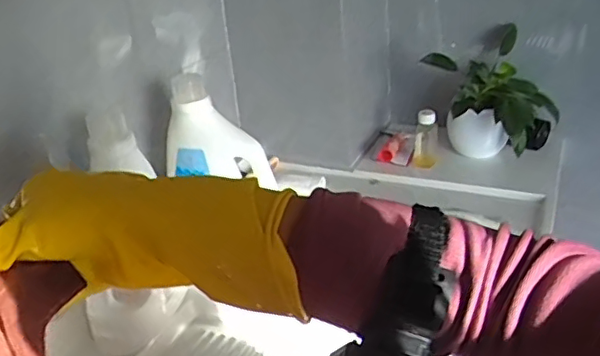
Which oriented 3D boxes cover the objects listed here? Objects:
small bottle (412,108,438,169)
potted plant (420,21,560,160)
[{"bbox_3d":[0.246,-0.079,1.164,0.044,0.109,0.054,2,28,13],"label":"small bottle"},{"bbox_3d":[0.388,-0.152,1.162,0.178,0.229,0.219,18,35,37],"label":"potted plant"}]

